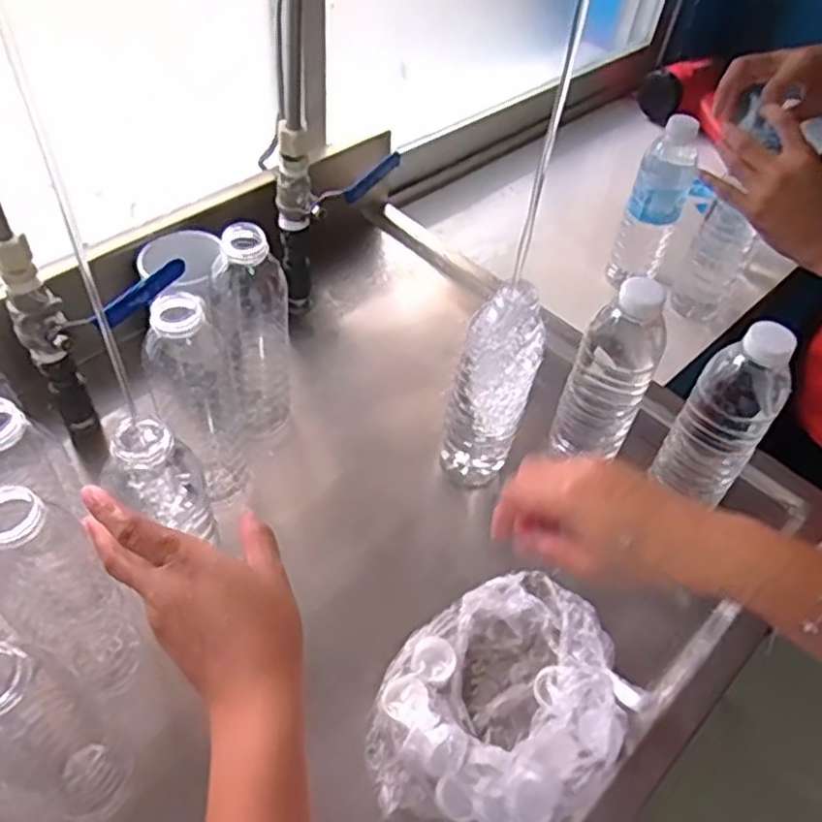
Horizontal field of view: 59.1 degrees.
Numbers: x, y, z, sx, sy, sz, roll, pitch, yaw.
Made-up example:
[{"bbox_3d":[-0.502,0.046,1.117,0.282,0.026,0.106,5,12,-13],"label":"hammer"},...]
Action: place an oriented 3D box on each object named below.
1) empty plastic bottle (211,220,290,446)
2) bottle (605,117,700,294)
[{"bbox_3d":[-0.130,-0.067,0.598,0.057,0.203,0.059,-8,51,-12],"label":"empty plastic bottle"},{"bbox_3d":[0.271,-0.225,0.812,0.059,0.199,0.061,21,51,12],"label":"bottle"}]

